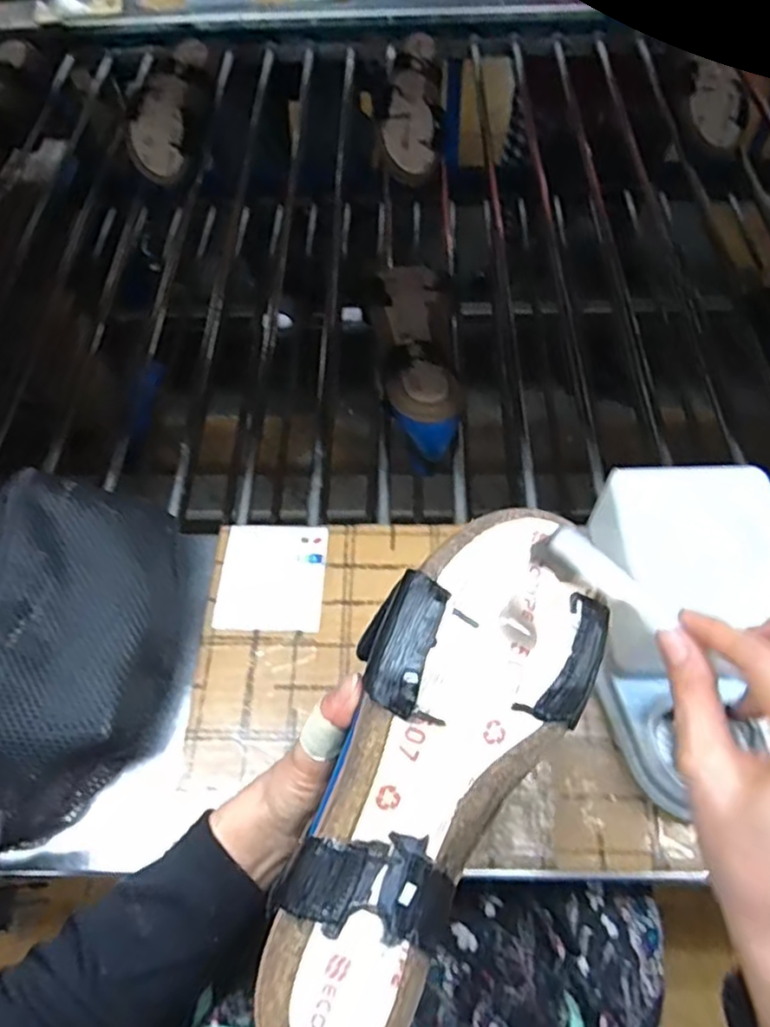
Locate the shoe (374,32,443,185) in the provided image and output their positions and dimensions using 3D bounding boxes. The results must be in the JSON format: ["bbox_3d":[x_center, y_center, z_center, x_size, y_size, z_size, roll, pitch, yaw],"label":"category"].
[{"bbox_3d":[0.035,-0.541,0.872,0.085,0.070,0.245,4,58,5],"label":"shoe"}]

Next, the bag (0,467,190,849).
[{"bbox_3d":[-0.204,0.093,0.414,0.121,0.088,0.235,3,58,5],"label":"bag"}]

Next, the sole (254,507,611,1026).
[{"bbox_3d":[0.018,0.108,0.284,0.087,0.048,0.239,28,81,-6],"label":"sole"}]

